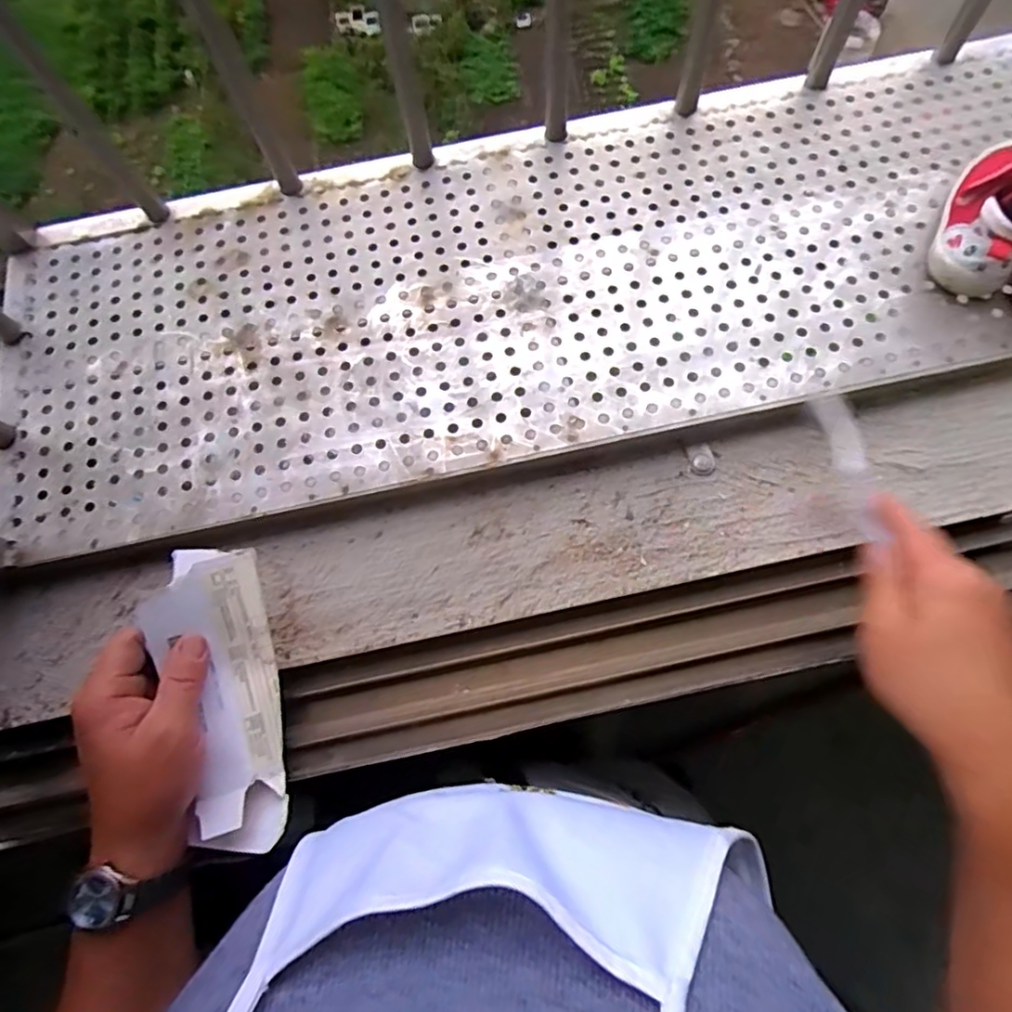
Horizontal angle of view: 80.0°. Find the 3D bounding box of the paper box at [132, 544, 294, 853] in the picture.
[{"bbox_3d":[-0.165,0.109,0.351,0.053,0.038,0.169,-13,84,-2],"label":"paper box"}]

